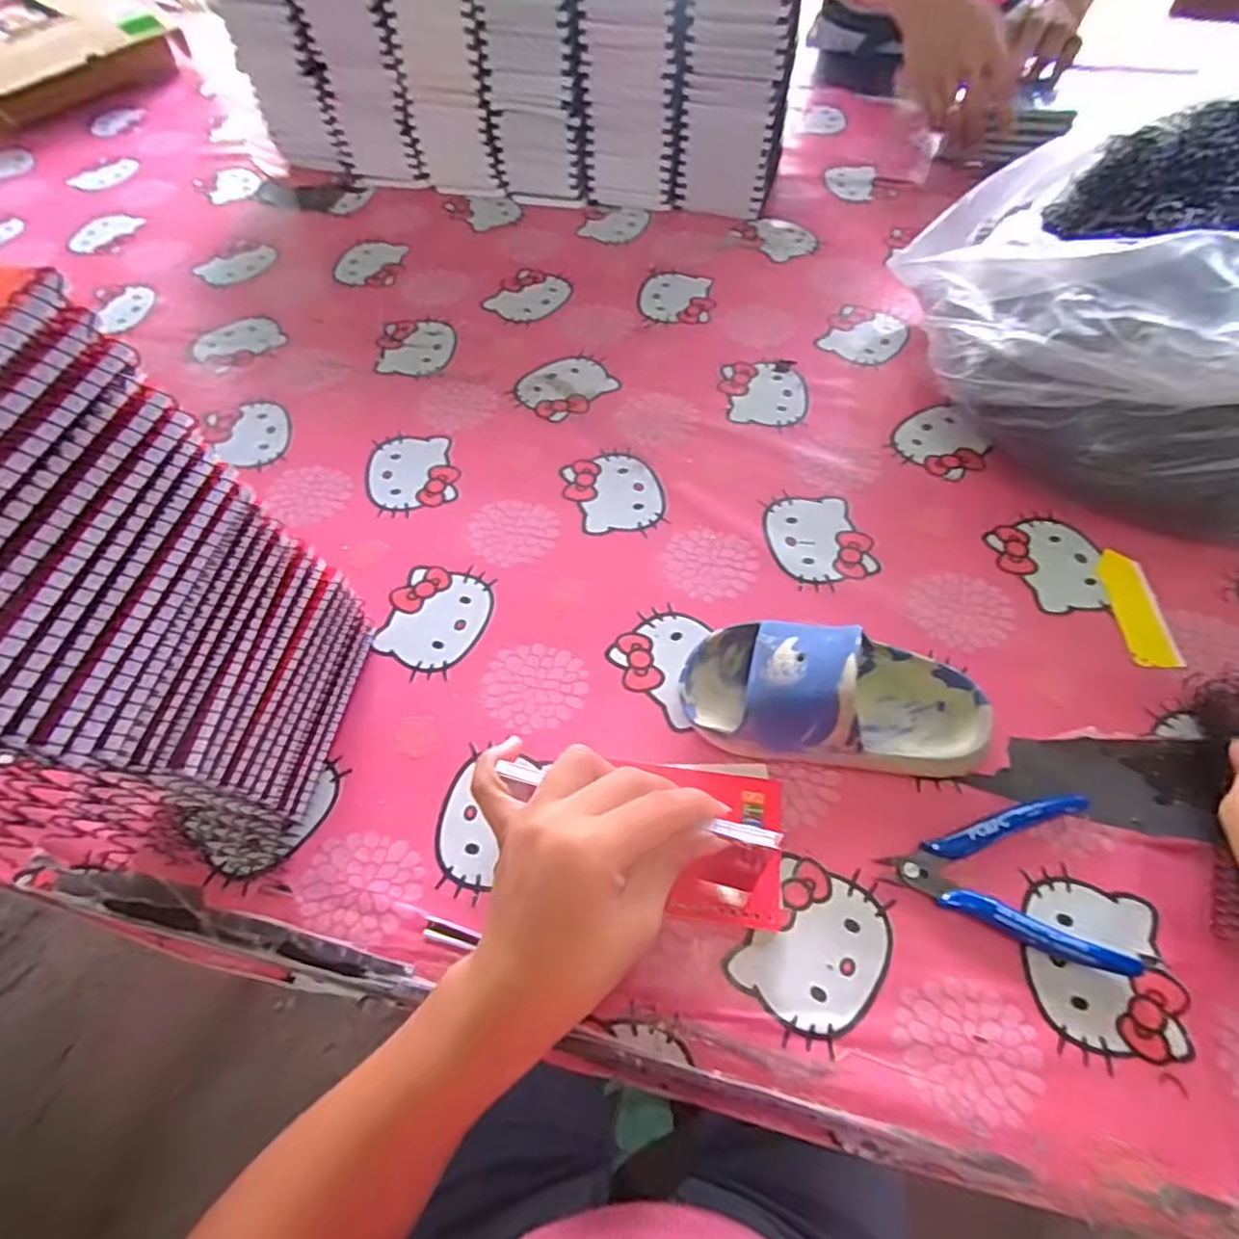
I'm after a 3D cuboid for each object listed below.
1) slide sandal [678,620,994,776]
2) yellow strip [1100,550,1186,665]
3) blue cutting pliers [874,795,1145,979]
[{"bbox_3d":[0.126,0.043,0.384,0.172,0.059,0.084,10,59,7],"label":"slide sandal"},{"bbox_3d":[0.348,-0.008,0.443,0.032,0.004,0.090,3,58,3],"label":"yellow strip"},{"bbox_3d":[0.201,0.140,0.348,0.110,0.015,0.084,-2,58,0],"label":"blue cutting pliers"}]

